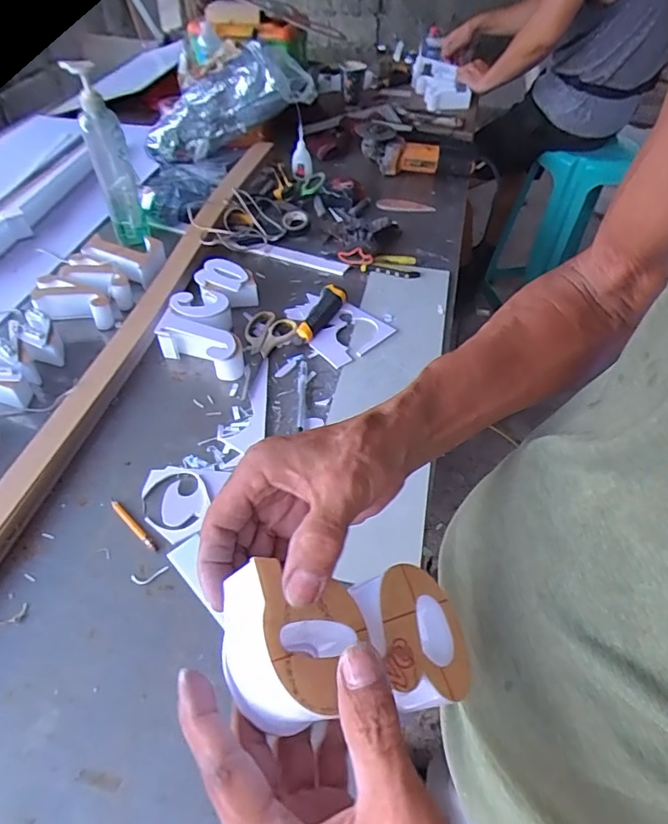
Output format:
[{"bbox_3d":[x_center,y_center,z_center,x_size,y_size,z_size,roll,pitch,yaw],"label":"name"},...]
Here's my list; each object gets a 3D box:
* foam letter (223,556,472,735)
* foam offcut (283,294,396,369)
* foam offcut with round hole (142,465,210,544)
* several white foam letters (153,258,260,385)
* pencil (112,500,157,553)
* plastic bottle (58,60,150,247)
[{"bbox_3d":[0.010,0.119,0.266,0.124,0.053,0.068,7,45,-21],"label":"foam letter"},{"bbox_3d":[-0.001,-0.139,0.813,0.122,0.013,0.158,-35,58,-27],"label":"foam offcut"},{"bbox_3d":[-0.183,0.102,0.589,0.072,0.011,0.097,-22,52,-19],"label":"foam offcut with round hole"},{"bbox_3d":[-0.191,-0.150,0.793,0.127,0.049,0.242,1,48,1],"label":"several white foam letters"},{"bbox_3d":[-0.225,0.126,0.570,0.088,0.005,0.008,35,56,27],"label":"pencil"},{"bbox_3d":[-0.376,-0.423,0.865,0.061,0.279,0.065,-15,50,-14],"label":"plastic bottle"}]

